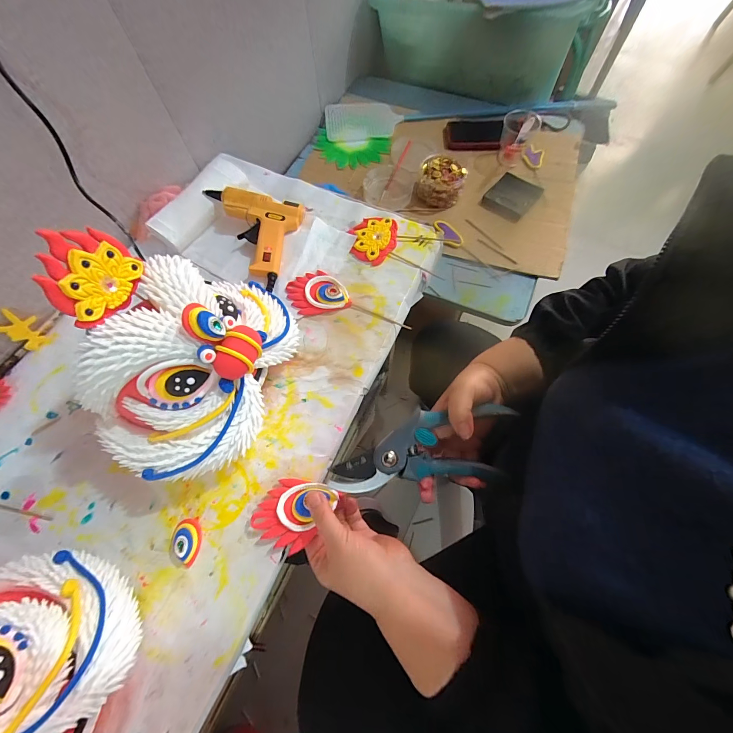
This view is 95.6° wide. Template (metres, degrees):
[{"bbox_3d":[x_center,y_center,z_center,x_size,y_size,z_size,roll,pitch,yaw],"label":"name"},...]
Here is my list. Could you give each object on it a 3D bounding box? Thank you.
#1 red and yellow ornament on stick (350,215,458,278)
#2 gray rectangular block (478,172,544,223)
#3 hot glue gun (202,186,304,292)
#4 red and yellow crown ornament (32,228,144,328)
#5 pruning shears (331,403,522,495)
[{"bbox_3d":[0.044,-0.176,0.482,0.144,0.014,0.078,15,69,7],"label":"red and yellow ornament on stick"},{"bbox_3d":[0.316,-0.370,0.720,0.090,0.020,0.114,38,74,15],"label":"gray rectangular block"},{"bbox_3d":[-0.178,-0.194,0.480,0.141,0.034,0.129,16,69,8],"label":"hot glue gun"},{"bbox_3d":[-0.227,-0.079,0.276,0.008,0.069,0.072,6,42,27],"label":"red and yellow crown ornament"},{"bbox_3d":[0.060,0.088,0.334,0.191,0.025,0.075,-14,69,-3],"label":"pruning shears"}]

